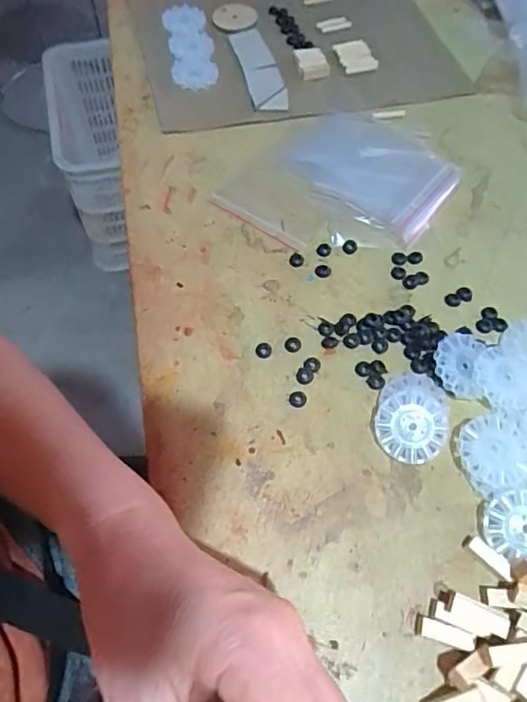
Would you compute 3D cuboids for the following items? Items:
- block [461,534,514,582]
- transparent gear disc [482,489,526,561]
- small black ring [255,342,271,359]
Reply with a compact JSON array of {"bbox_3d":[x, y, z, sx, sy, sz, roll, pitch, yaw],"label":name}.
[{"bbox_3d":[0.114,0.104,0.261,0.025,0.007,0.008,41,67,20],"label":"block"},{"bbox_3d":[0.135,0.090,0.264,0.039,0.004,0.034,16,76,17],"label":"transparent gear disc"},{"bbox_3d":[0.000,-0.001,0.318,0.010,0.004,0.010,14,60,6],"label":"small black ring"}]

